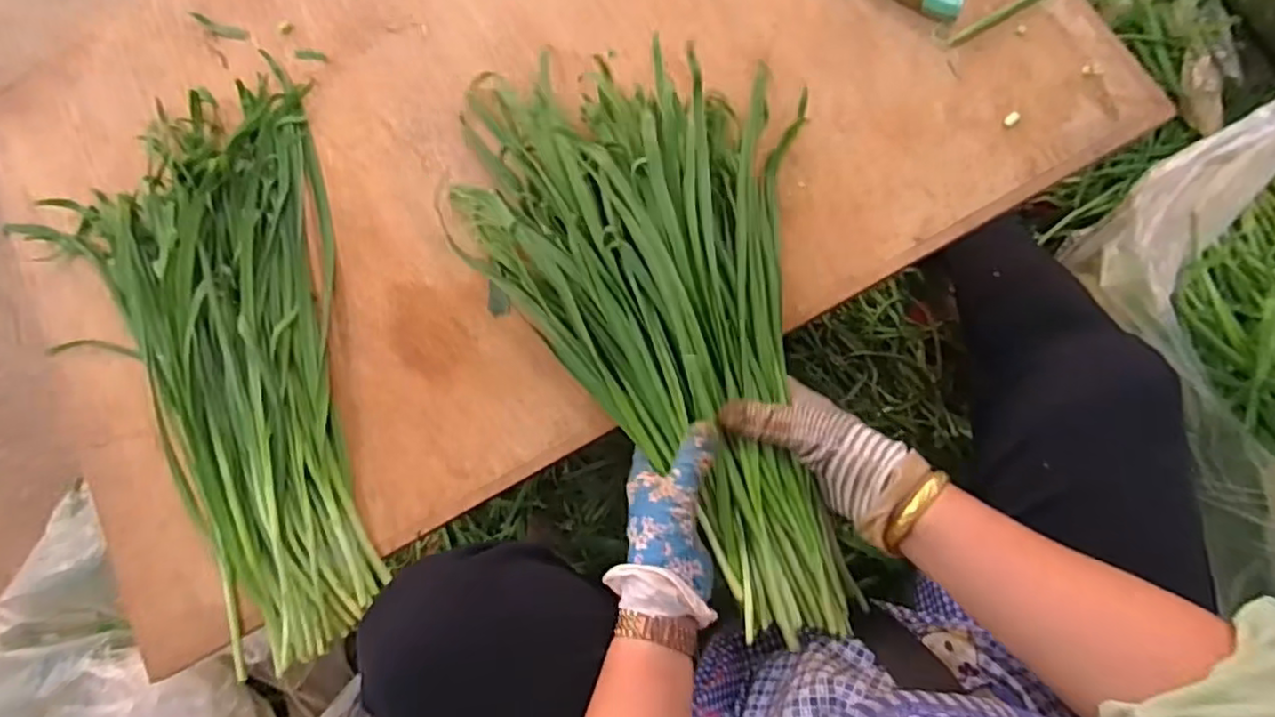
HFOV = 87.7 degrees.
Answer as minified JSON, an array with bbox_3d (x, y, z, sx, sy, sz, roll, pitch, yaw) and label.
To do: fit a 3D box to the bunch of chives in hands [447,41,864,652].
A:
[{"bbox_3d":[0.033,-0.044,0.489,0.252,0.062,0.479,-26,76,3],"label":"bunch of chives in hands"}]

